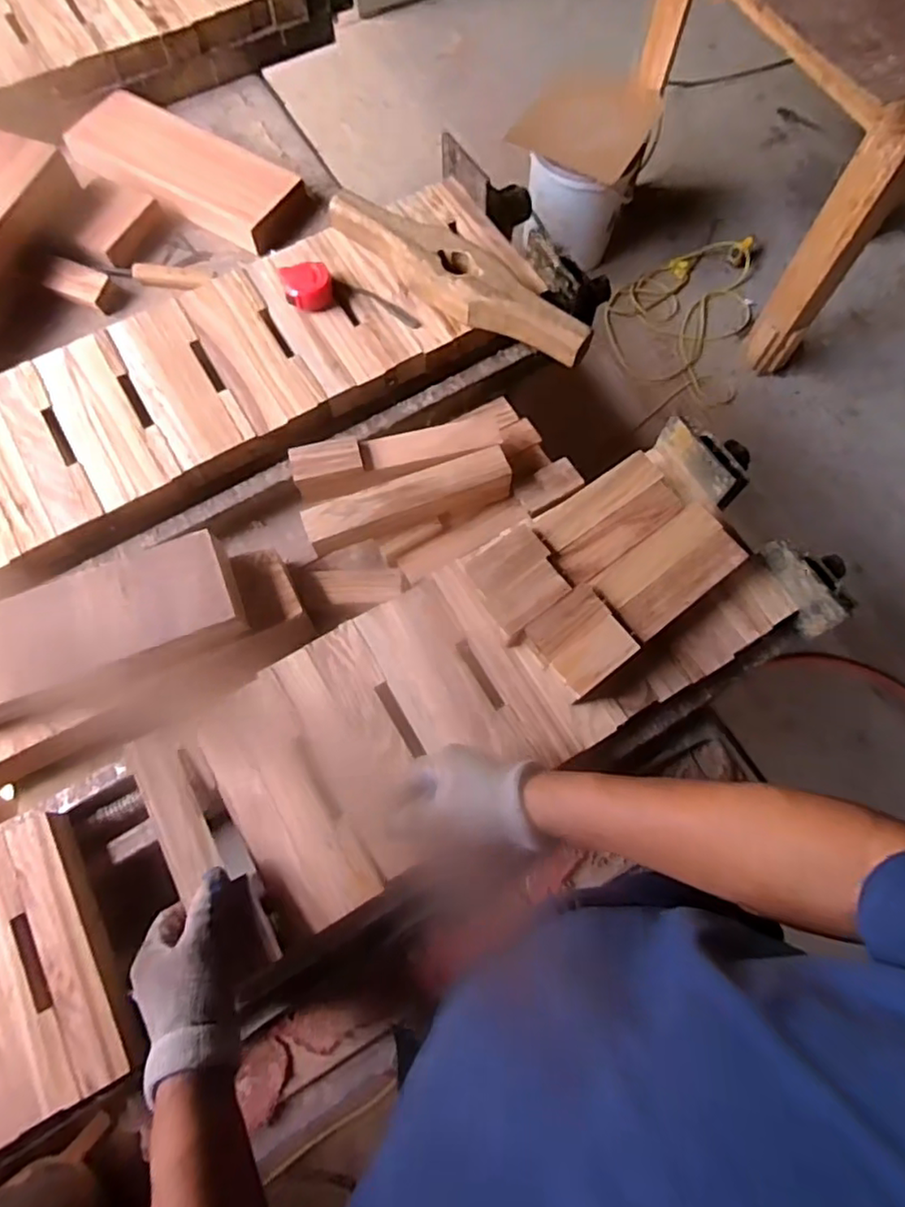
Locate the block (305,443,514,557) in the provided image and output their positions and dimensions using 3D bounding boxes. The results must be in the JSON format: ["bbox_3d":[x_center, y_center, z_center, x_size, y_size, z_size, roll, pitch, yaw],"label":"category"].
[{"bbox_3d":[-0.052,-0.123,0.761,0.250,0.053,0.052,-20,74,-7],"label":"block"}]

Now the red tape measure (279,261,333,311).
[{"bbox_3d":[-0.193,-0.422,0.829,0.066,0.039,0.058,-15,73,-6],"label":"red tape measure"}]

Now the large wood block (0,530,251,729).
[{"bbox_3d":[-0.416,0.037,0.674,0.357,0.049,0.120,-21,74,-8],"label":"large wood block"}]

